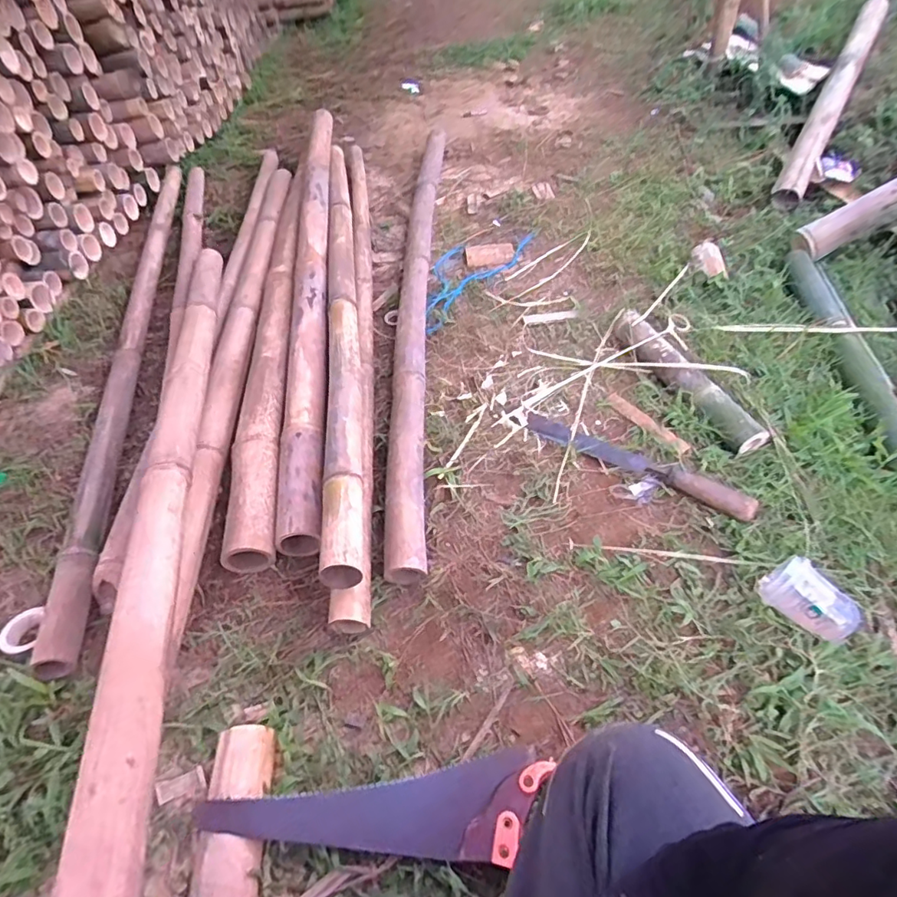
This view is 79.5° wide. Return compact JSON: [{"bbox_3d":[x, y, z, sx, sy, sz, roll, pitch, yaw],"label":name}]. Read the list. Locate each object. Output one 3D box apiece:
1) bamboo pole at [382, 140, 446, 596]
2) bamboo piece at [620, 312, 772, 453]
[{"bbox_3d":[-0.071,-0.414,1.377,0.099,0.076,1.645,-2,48,4],"label":"bamboo pole"},{"bbox_3d":[0.465,-0.144,1.079,0.074,0.051,0.410,-17,49,-10],"label":"bamboo piece"}]

